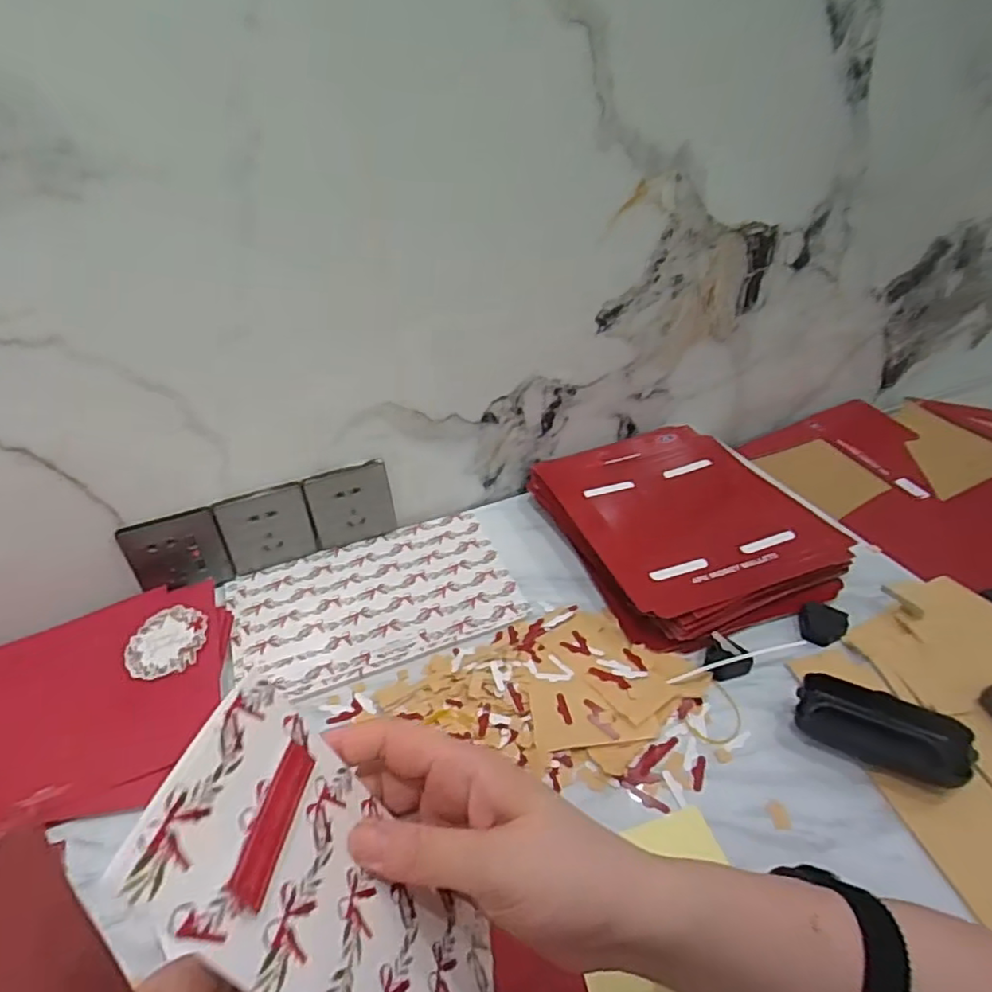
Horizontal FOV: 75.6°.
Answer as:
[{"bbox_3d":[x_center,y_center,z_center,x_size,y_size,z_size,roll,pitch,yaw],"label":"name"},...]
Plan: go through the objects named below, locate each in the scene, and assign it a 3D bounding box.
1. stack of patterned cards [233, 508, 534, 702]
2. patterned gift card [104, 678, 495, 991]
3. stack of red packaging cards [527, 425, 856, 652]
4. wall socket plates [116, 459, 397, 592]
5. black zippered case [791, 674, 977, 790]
[{"bbox_3d":[-0.119,0.098,0.622,0.259,0.006,0.173,-16,38,-17],"label":"stack of patterned cards"},{"bbox_3d":[-0.053,0.151,0.238,0.009,0.169,0.086,-30,20,19],"label":"patterned gift card"},{"bbox_3d":[0.186,0.024,0.665,0.227,0.042,0.282,-15,38,-15],"label":"stack of red packaging cards"},{"bbox_3d":[-0.227,0.035,0.641,0.250,0.089,0.017,-16,38,-17],"label":"wall socket plates"},{"bbox_3d":[0.280,0.170,0.470,0.111,0.031,0.052,18,41,26],"label":"black zippered case"}]

